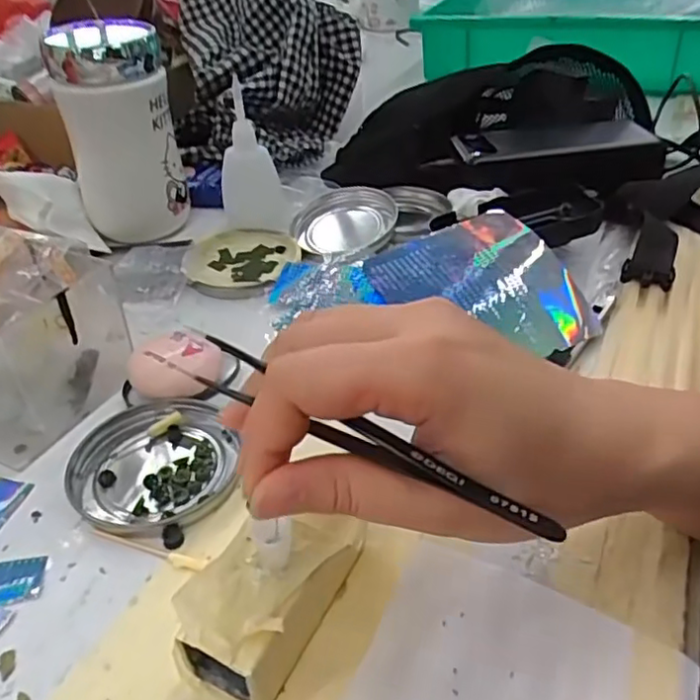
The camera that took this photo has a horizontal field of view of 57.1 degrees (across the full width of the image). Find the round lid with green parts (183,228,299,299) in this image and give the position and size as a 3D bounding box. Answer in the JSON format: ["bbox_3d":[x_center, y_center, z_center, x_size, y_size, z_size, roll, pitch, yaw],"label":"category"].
[{"bbox_3d":[-0.076,-0.062,0.451,0.074,0.014,0.078,-2,37,2],"label":"round lid with green parts"}]

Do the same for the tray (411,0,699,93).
[{"bbox_3d":[0.340,-0.476,0.904,0.351,0.101,0.548,12,40,20],"label":"tray"}]

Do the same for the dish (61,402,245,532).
[{"bbox_3d":[-0.093,0.053,0.305,0.075,0.010,0.078,-2,37,2],"label":"dish"}]

